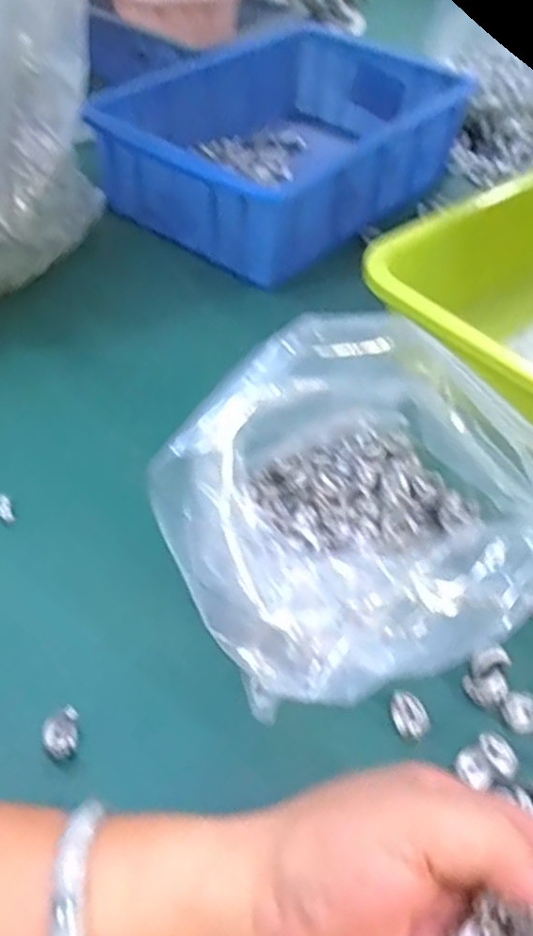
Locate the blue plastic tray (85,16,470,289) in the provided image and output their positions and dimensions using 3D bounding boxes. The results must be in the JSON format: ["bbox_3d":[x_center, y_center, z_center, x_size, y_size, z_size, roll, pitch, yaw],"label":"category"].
[{"bbox_3d":[0.019,-0.281,0.634,0.200,0.077,0.284,32,55,24],"label":"blue plastic tray"}]

